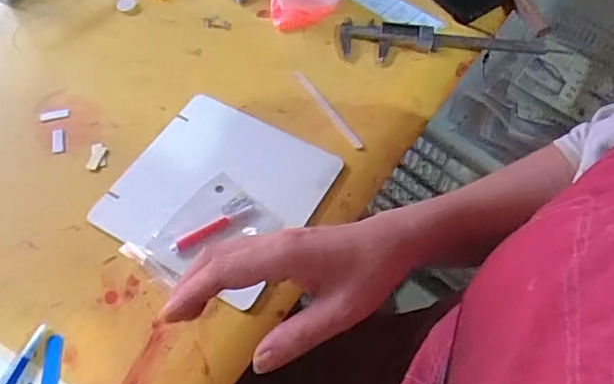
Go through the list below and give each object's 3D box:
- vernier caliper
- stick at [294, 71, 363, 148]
[{"bbox_3d":[0.158,-0.167,0.629,0.237,0.009,0.051,6,58,2],"label":"vernier caliper"},{"bbox_3d":[0.021,-0.089,0.586,0.009,0.006,0.120,-27,63,-17],"label":"stick"}]

